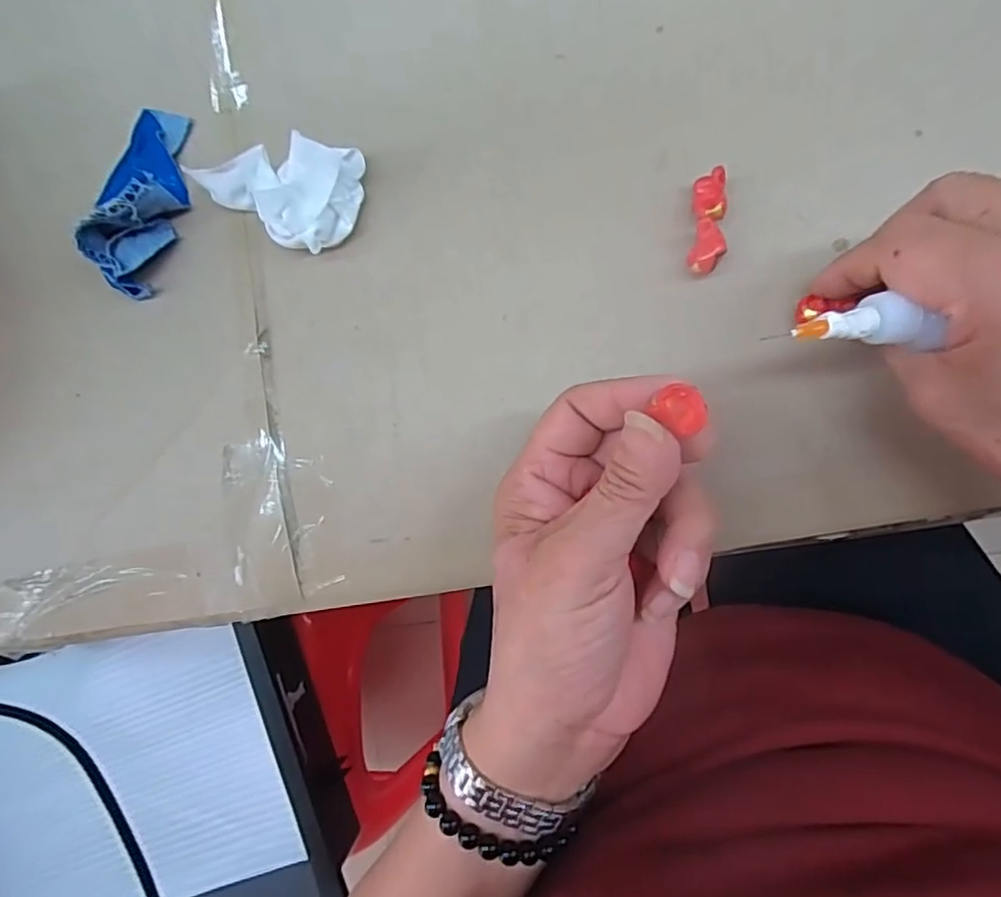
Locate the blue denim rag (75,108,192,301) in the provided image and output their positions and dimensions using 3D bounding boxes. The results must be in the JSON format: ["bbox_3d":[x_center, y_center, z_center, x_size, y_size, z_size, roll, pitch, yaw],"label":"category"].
[{"bbox_3d":[-0.173,-0.122,0.287,0.036,0.032,0.094,6,88,10],"label":"blue denim rag"}]

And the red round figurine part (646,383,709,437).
[{"bbox_3d":[0.057,-0.013,0.190,0.017,0.005,0.014,38,93,9],"label":"red round figurine part"}]

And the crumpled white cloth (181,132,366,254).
[{"bbox_3d":[-0.097,-0.122,0.271,0.069,0.035,0.050,33,93,9],"label":"crumpled white cloth"}]

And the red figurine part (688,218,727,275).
[{"bbox_3d":[0.085,-0.082,0.250,0.013,0.012,0.020,17,90,10],"label":"red figurine part"}]

